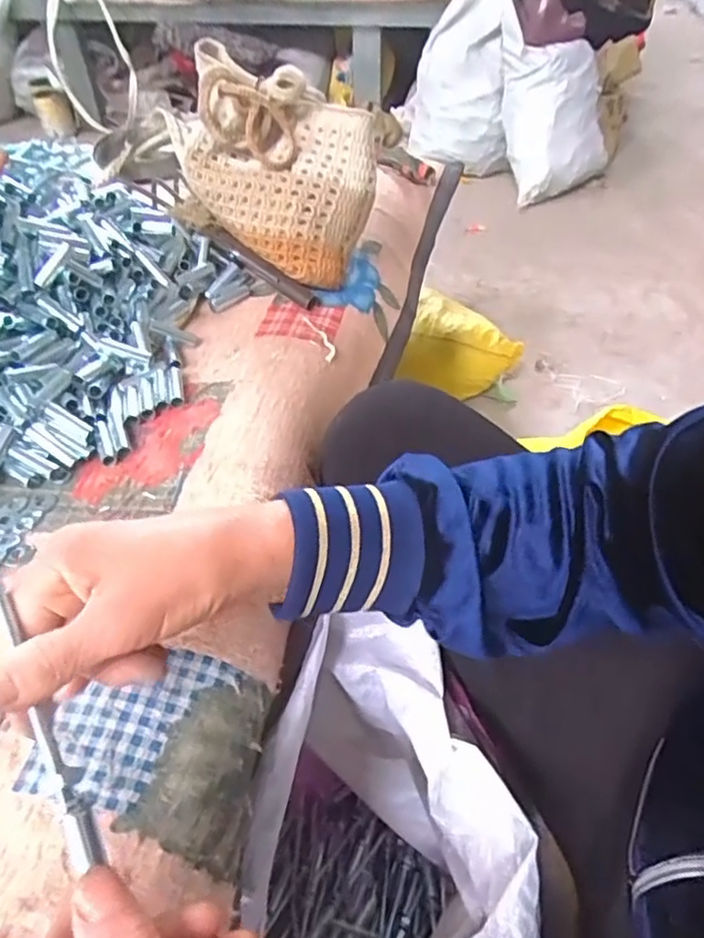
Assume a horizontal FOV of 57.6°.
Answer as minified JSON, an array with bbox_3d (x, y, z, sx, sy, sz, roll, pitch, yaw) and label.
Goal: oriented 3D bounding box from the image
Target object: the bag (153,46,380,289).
[{"bbox_3d":[-0.075,-0.282,0.631,0.180,0.187,0.099,29,52,27],"label":"bag"}]

